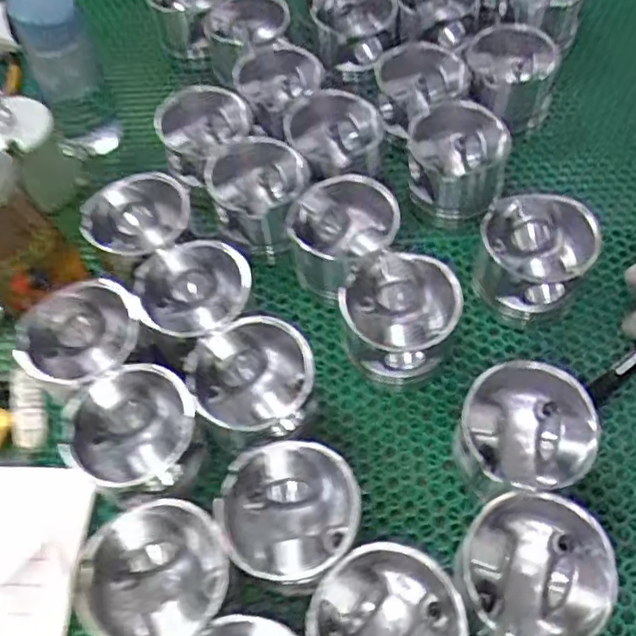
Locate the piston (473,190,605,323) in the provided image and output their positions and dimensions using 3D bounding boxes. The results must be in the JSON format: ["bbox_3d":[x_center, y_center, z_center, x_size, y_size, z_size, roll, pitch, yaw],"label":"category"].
[{"bbox_3d":[0.173,-0.047,0.539,0.084,0.079,0.088,-1,59,2],"label":"piston"}]

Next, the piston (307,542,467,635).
[{"bbox_3d":[0.042,0.192,0.404,0.092,0.072,0.088,-1,59,2],"label":"piston"}]

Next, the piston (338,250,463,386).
[{"bbox_3d":[0.063,0.002,0.514,0.083,0.085,0.081,-6,59,-1],"label":"piston"}]

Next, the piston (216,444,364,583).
[{"bbox_3d":[-0.017,0.137,0.442,0.087,0.073,0.084,-1,59,2],"label":"piston"}]

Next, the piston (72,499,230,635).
[{"bbox_3d":[-0.102,0.171,0.425,0.084,0.069,0.085,-1,59,2],"label":"piston"}]

